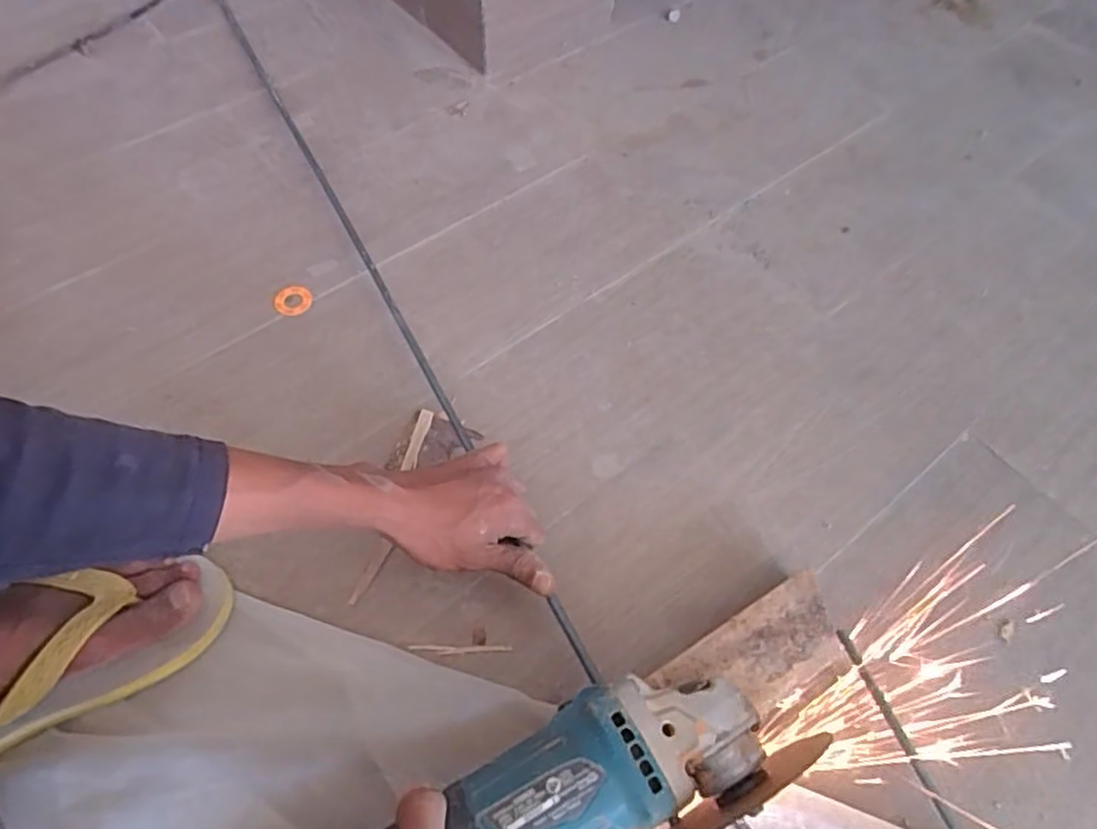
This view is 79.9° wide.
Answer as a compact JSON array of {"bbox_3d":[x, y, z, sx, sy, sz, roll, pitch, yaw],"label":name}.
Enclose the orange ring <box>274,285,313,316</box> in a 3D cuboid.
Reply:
[{"bbox_3d":[-0.228,-0.102,0.585,0.033,0.006,0.028,-21,62,-15],"label":"orange ring"}]

